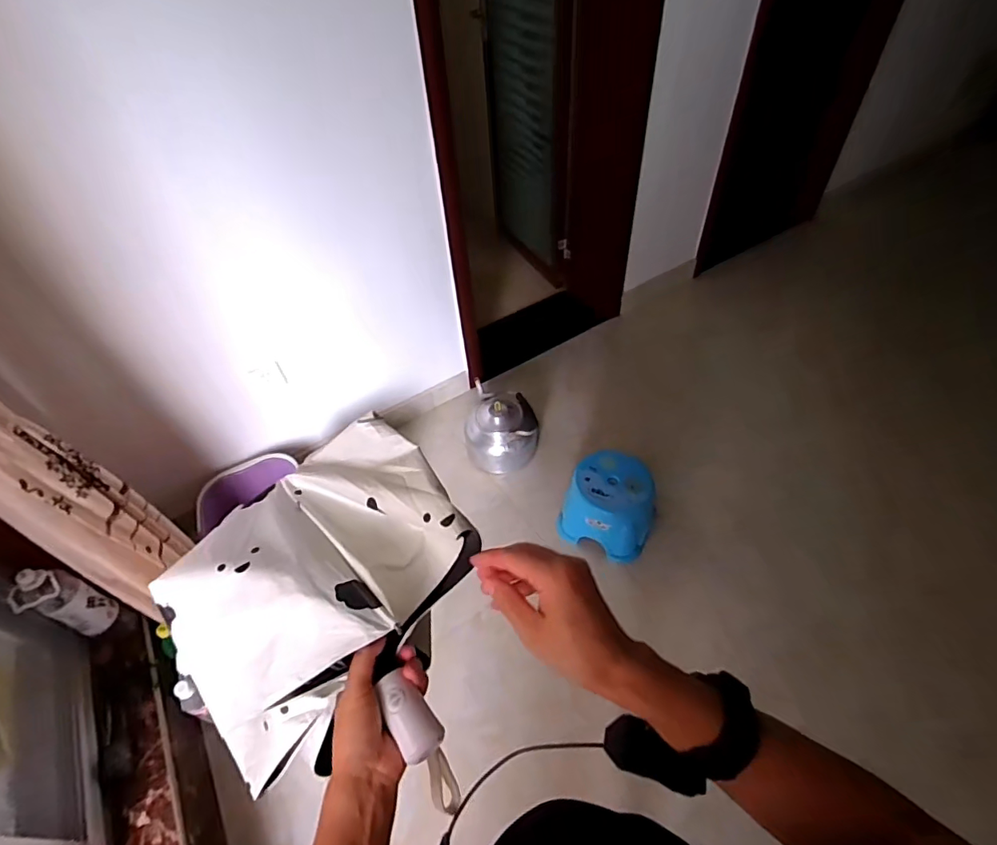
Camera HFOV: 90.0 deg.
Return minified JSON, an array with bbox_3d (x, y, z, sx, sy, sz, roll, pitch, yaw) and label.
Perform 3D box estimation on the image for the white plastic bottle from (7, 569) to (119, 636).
[{"bbox_3d":[-0.954,0.400,1.099,0.072,0.226,0.097,16,52,18],"label":"white plastic bottle"}]

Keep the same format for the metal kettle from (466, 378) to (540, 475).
[{"bbox_3d":[0.010,0.026,1.770,0.253,0.219,0.283,-7,48,-1],"label":"metal kettle"}]

